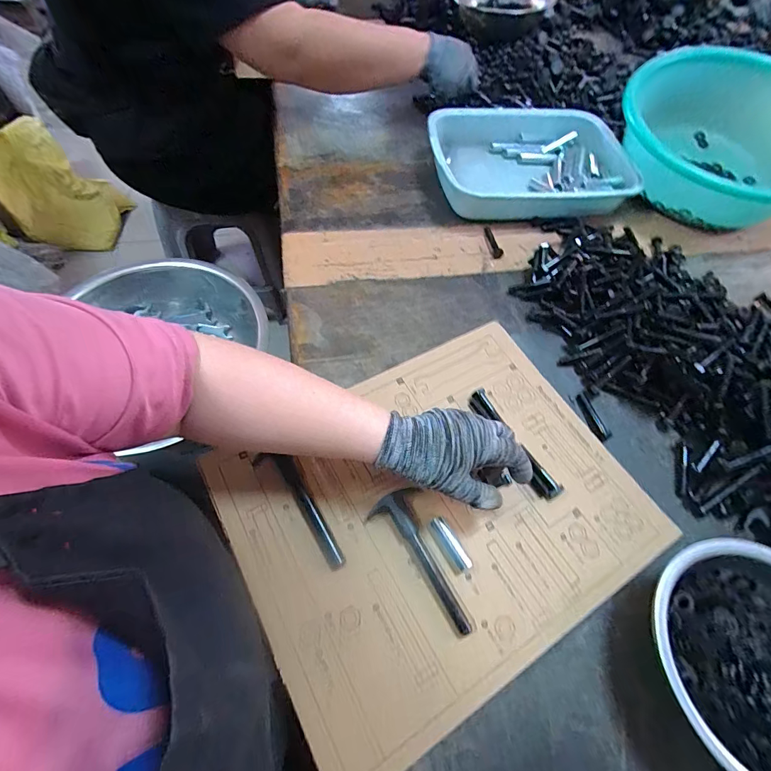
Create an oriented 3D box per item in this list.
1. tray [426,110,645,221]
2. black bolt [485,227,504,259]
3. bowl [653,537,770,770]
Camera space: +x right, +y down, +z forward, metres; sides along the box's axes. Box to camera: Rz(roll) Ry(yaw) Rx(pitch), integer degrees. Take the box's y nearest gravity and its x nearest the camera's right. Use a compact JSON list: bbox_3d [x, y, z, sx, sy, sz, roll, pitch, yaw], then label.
[{"bbox_3d":[0.236,-0.365,0.670,0.315,0.062,0.239,-2,60,-5],"label":"tray"},{"bbox_3d":[0.161,-0.213,0.604,0.014,0.009,0.060,-7,60,-8],"label":"black bolt"},{"bbox_3d":[0.290,0.215,0.315,0.159,0.060,0.164,2,59,-3],"label":"bowl"}]

